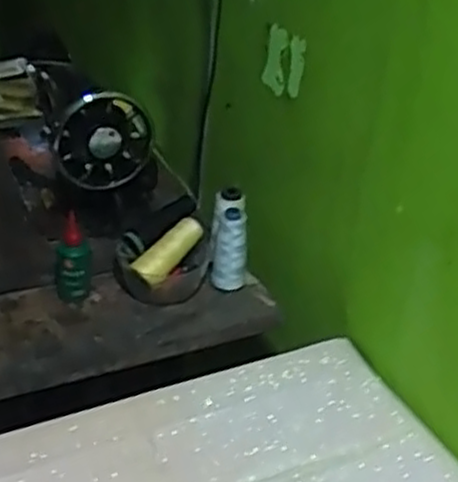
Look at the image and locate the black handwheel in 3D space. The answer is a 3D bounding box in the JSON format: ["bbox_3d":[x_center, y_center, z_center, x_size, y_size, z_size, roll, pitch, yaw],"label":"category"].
[{"bbox_3d":[-0.165,-0.130,1.013,0.128,0.135,0.028,-11,35,-25],"label":"black handwheel"}]

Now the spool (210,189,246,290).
[{"bbox_3d":[0.001,0.001,1.027,0.048,0.121,0.060,1,32,-5],"label":"spool"}]

